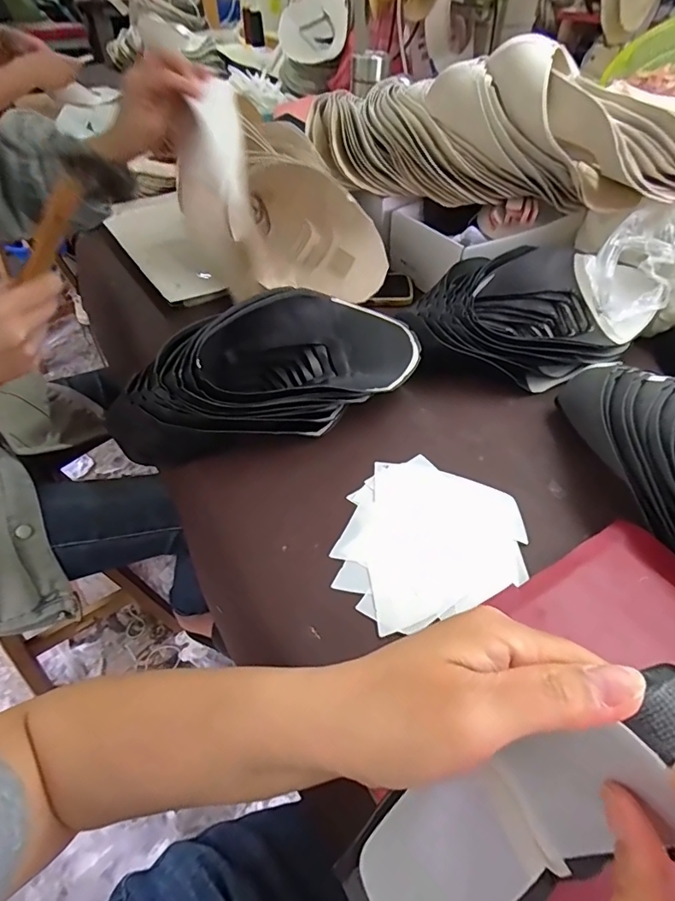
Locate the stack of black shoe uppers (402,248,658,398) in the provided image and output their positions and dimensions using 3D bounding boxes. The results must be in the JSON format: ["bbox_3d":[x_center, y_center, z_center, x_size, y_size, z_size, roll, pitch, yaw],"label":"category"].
[{"bbox_3d":[0.214,-0.167,0.589,0.263,0.098,0.170,-10,49,-7],"label":"stack of black shoe uppers"}]

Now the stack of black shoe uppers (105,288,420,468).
[{"bbox_3d":[-0.071,-0.085,0.525,0.332,0.089,0.136,-19,51,-15],"label":"stack of black shoe uppers"}]

